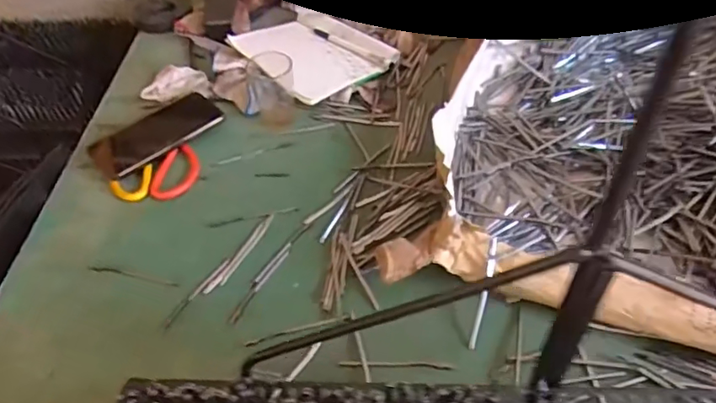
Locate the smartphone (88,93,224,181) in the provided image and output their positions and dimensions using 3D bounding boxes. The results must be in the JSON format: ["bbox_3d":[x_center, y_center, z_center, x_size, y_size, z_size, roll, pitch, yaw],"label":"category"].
[{"bbox_3d":[-0.254,-0.087,0.695,0.157,0.010,0.065,-38,80,-21],"label":"smartphone"}]

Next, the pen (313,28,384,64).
[{"bbox_3d":[-0.017,-0.231,0.813,0.017,0.009,0.146,-37,55,-24],"label":"pen"}]

